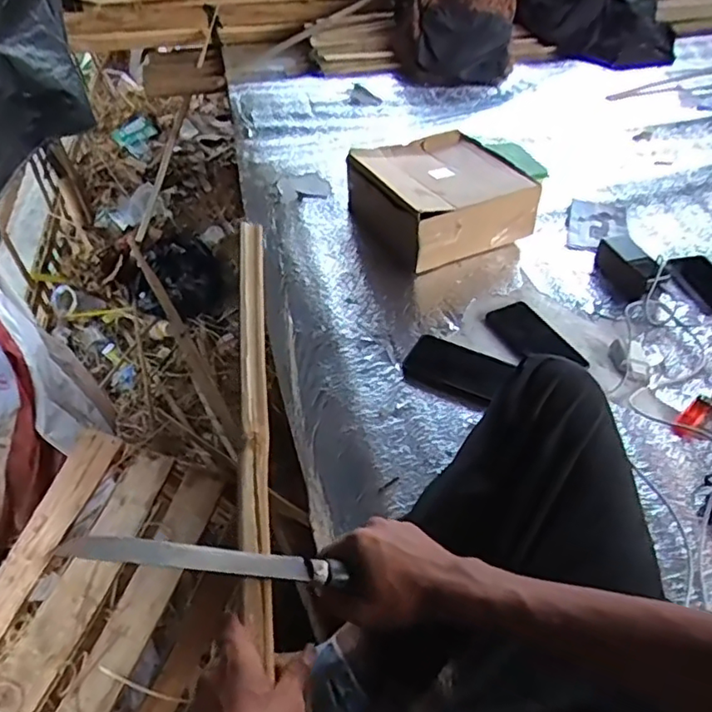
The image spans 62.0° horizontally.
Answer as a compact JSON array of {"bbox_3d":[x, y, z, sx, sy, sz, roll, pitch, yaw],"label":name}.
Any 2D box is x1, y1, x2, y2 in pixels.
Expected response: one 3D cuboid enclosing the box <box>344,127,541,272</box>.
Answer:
[{"bbox_3d":[0.153,-0.284,1.072,0.265,0.121,0.263,-19,49,-19],"label":"box"}]

